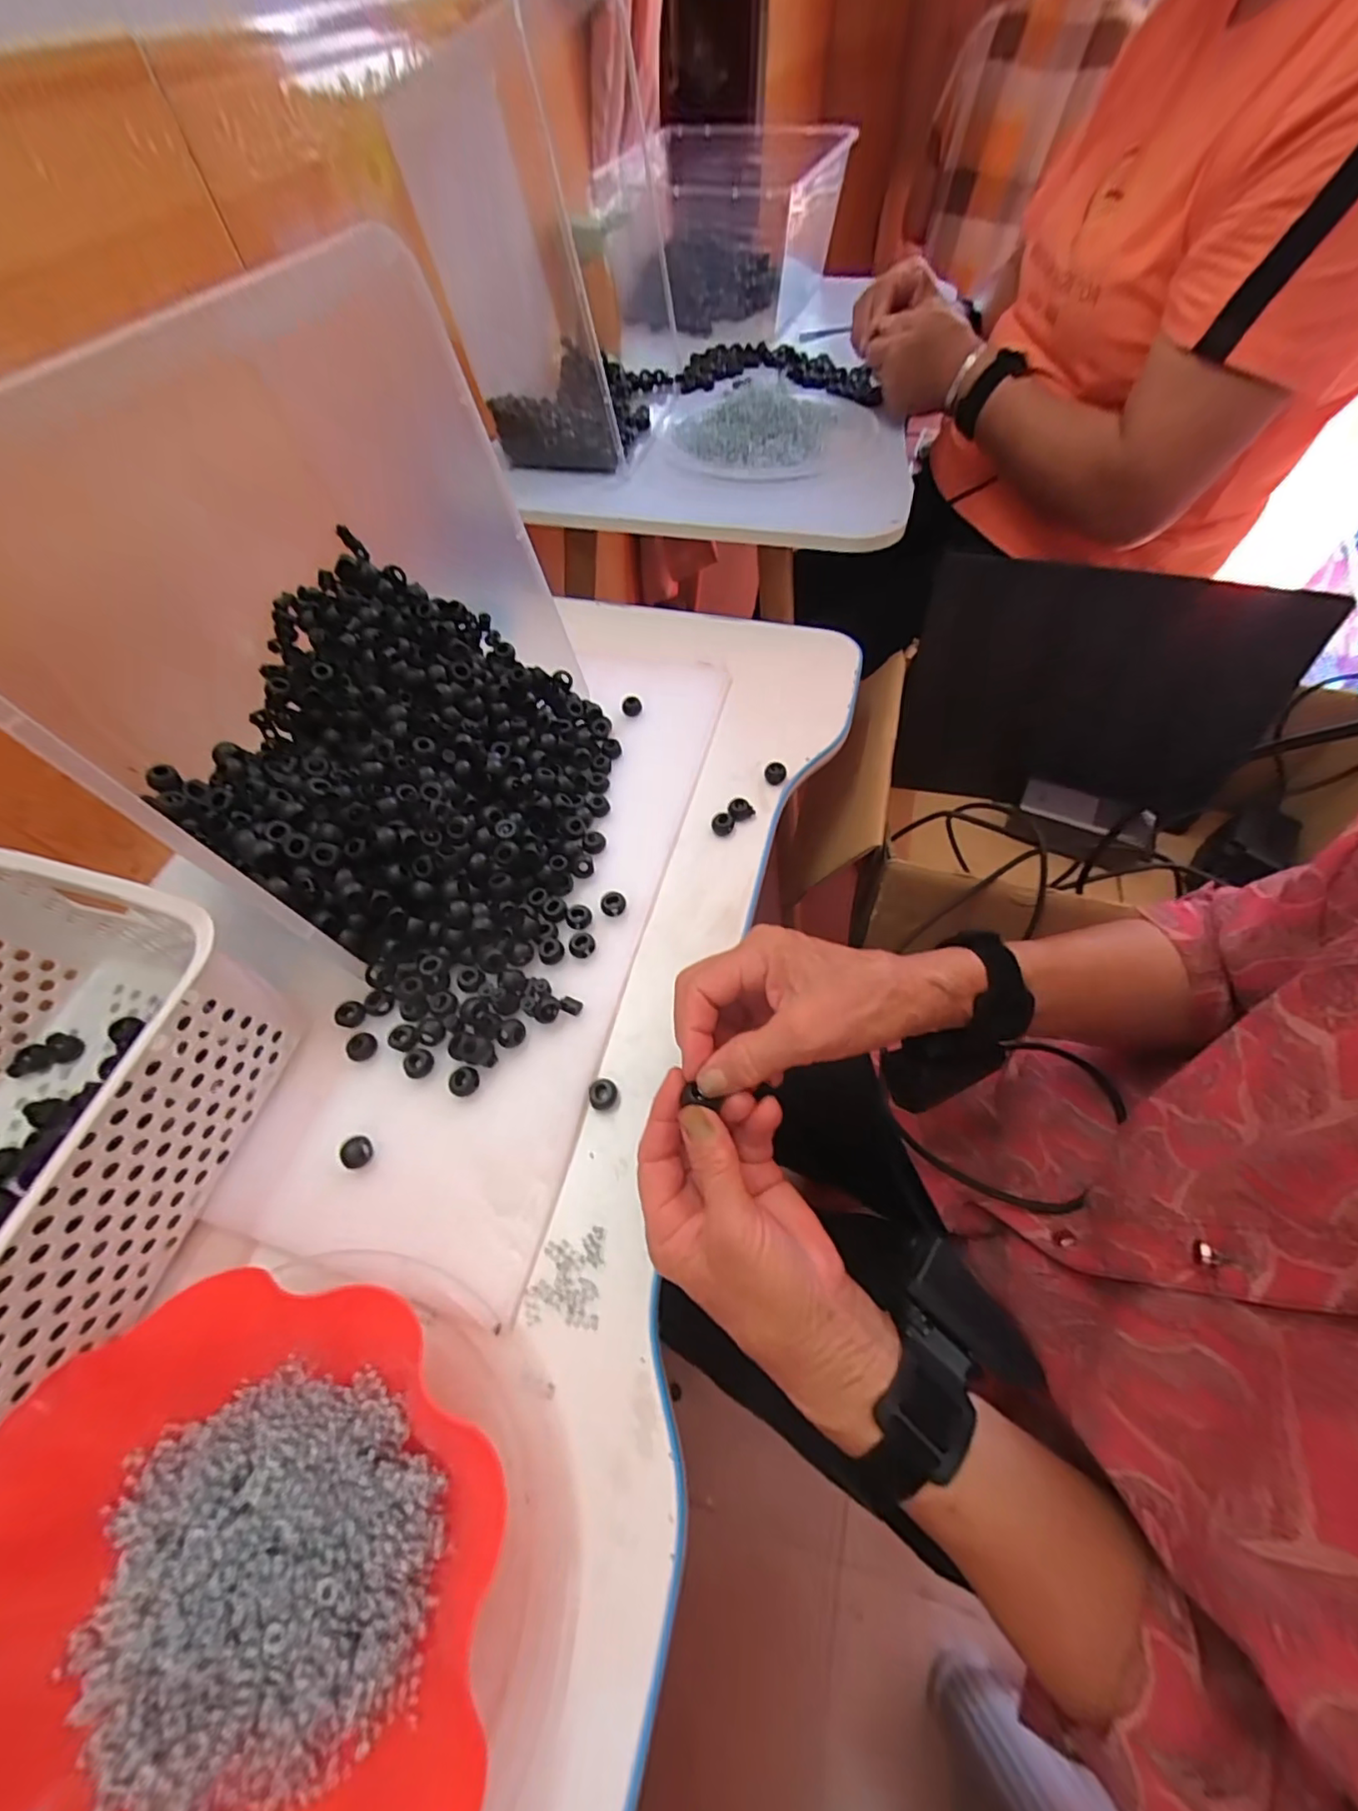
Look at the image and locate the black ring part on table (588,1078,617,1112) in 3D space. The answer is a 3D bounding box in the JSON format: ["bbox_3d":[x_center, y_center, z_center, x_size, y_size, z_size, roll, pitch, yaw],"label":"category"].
[{"bbox_3d":[-0.046,0.114,0.361,0.017,0.011,0.017,-2,58,3],"label":"black ring part on table"}]

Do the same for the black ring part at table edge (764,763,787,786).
[{"bbox_3d":[0.079,-0.107,0.489,0.017,0.012,0.017,10,59,7],"label":"black ring part at table edge"}]

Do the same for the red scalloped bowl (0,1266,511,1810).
[{"bbox_3d":[-0.180,0.279,0.230,0.207,0.061,0.214,-2,58,3],"label":"red scalloped bowl"}]

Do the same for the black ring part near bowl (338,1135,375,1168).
[{"bbox_3d":[-0.183,0.140,0.339,0.015,0.009,0.016,-2,58,3],"label":"black ring part near bowl"}]

